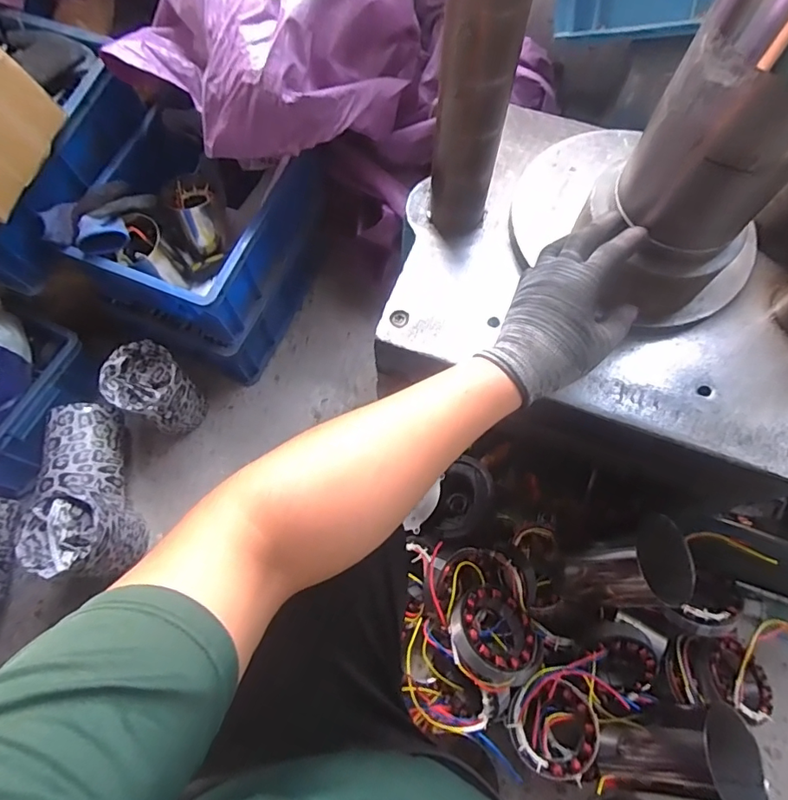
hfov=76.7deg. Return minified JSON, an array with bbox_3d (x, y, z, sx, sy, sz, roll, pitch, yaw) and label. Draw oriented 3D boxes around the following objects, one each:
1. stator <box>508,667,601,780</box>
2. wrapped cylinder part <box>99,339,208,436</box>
[{"bbox_3d":[0.220,0.454,0.707,0.116,0.081,0.116,0,70,0],"label":"stator"},{"bbox_3d":[-0.420,-0.014,0.898,0.120,0.161,0.114,0,70,0],"label":"wrapped cylinder part"}]

